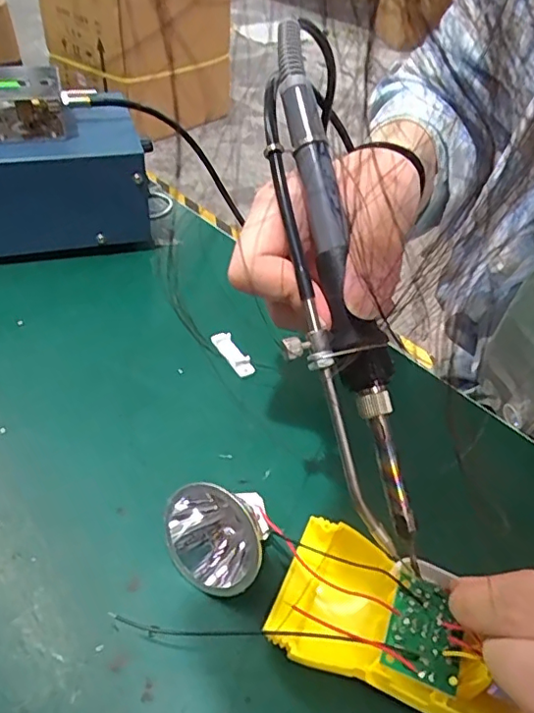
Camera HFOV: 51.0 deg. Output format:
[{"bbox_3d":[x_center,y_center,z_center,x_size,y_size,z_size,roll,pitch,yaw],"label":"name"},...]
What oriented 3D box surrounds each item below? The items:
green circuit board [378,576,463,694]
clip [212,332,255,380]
[{"bbox_3d":[0.054,0.093,0.192,0.024,0.004,0.033,18,44,13],"label":"green circuit board"},{"bbox_3d":[-0.020,-0.002,0.321,0.011,0.005,0.035,-20,49,-25],"label":"clip"}]

